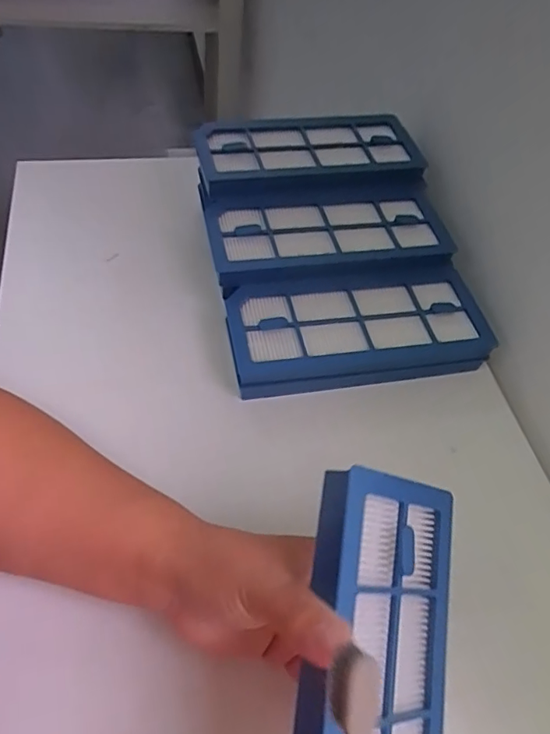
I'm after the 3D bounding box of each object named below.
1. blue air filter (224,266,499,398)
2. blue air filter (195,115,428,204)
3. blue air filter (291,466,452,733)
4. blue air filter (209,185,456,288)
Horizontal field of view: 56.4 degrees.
[{"bbox_3d":[0.066,-0.031,0.412,0.207,0.038,0.087,-6,55,-12],"label":"blue air filter"},{"bbox_3d":[0.032,-0.196,0.466,0.200,0.028,0.094,-7,55,-13],"label":"blue air filter"},{"bbox_3d":[0.042,0.144,0.224,0.101,0.026,0.186,24,69,-38],"label":"blue air filter"},{"bbox_3d":[0.047,-0.114,0.435,0.201,0.026,0.083,-5,55,-12],"label":"blue air filter"}]

